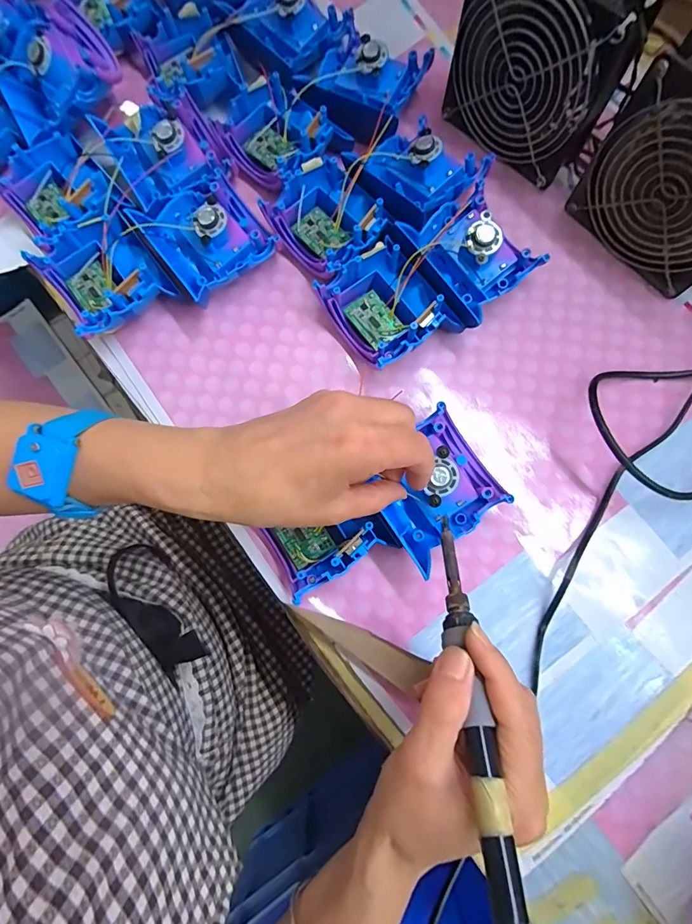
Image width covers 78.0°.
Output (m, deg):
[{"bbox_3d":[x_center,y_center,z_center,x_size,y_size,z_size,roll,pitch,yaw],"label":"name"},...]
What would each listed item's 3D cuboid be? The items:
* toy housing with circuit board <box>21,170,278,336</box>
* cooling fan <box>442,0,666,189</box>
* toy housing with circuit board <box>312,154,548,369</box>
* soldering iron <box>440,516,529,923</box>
[{"bbox_3d":[-0.143,-0.155,0.331,0.167,0.041,0.098,-26,80,-4],"label":"toy housing with circuit board"},{"bbox_3d":[0.144,-0.297,0.319,0.048,0.118,0.119,-44,82,-7],"label":"cooling fan"},{"bbox_3d":[0.067,-0.140,0.329,0.161,0.040,0.095,-37,81,-6],"label":"toy housing with circuit board"},{"bbox_3d":[0.061,0.113,0.203,0.015,0.019,0.204,0,48,1],"label":"soldering iron"}]

